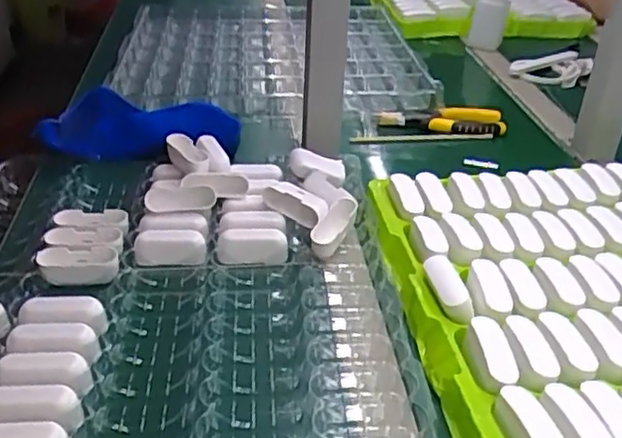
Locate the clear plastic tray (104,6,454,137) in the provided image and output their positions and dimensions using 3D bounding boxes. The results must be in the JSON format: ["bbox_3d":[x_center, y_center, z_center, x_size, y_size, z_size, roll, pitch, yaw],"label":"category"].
[{"bbox_3d":[-0.066,-0.268,1.084,0.449,0.066,0.531,0,32,-5],"label":"clear plastic tray"}]

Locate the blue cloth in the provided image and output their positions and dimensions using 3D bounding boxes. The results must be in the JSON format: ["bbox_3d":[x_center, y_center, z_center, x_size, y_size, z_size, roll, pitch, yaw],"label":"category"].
[{"bbox_3d":[-0.187,-0.108,0.782,0.231,0.051,0.146,8,33,8],"label":"blue cloth"}]

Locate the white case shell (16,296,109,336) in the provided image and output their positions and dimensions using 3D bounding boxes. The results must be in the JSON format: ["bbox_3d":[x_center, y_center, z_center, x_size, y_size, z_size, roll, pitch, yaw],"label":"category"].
[{"bbox_3d":[-0.193,0.078,0.520,0.066,0.027,0.032,2,32,0],"label":"white case shell"}]

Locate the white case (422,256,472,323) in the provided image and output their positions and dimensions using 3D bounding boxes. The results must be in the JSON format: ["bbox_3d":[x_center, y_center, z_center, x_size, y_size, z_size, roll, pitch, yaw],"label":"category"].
[{"bbox_3d":[0.112,0.056,0.543,0.021,0.019,0.073,-2,33,-8],"label":"white case"}]

